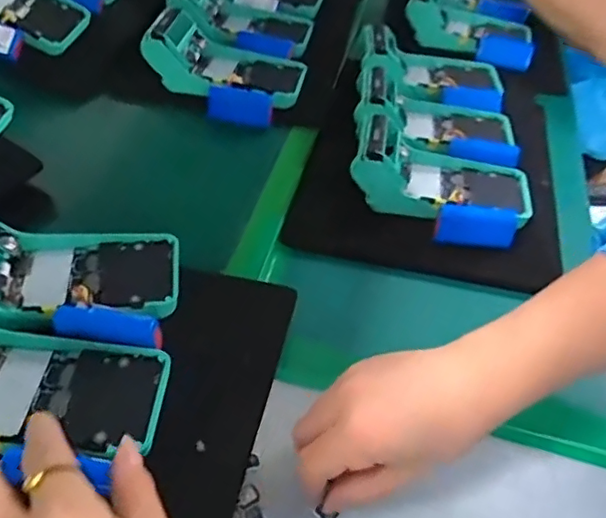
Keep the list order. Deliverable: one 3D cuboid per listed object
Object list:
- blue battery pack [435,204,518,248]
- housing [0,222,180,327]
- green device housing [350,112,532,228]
[{"bbox_3d":[0.157,-0.033,0.510,0.070,0.028,0.031,6,44,7],"label":"blue battery pack"},{"bbox_3d":[-0.179,0.014,0.414,0.171,0.053,0.091,6,41,-21],"label":"housing"},{"bbox_3d":[0.135,-0.086,0.539,0.161,0.077,0.083,9,44,9],"label":"green device housing"}]

